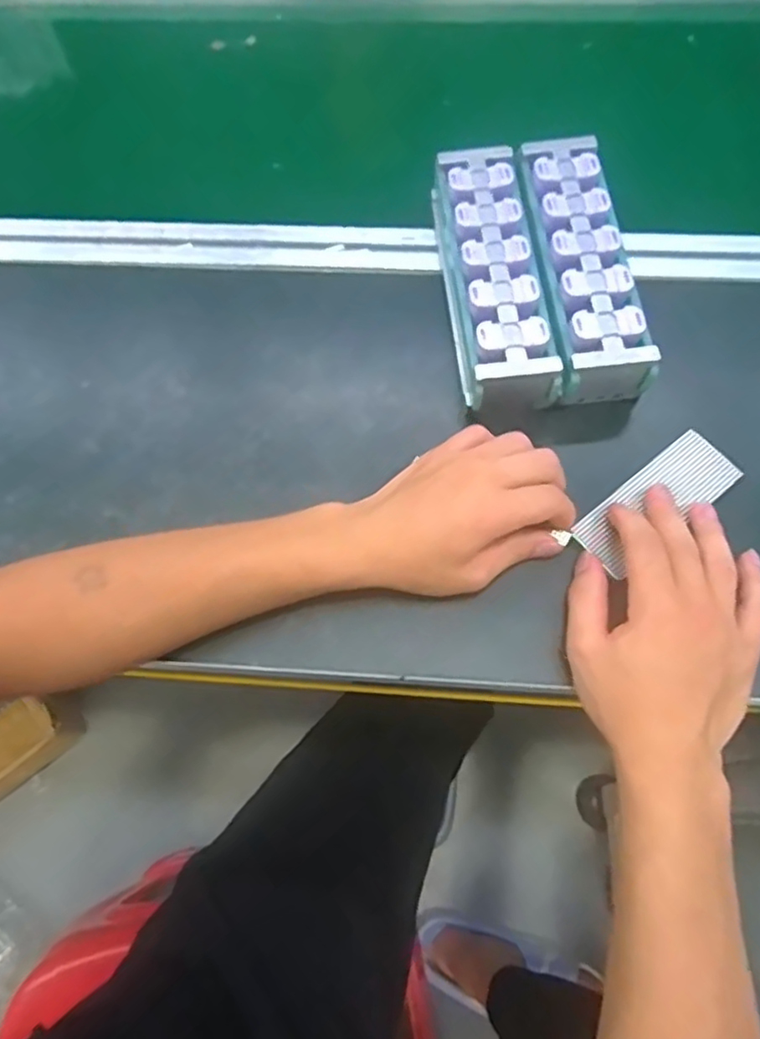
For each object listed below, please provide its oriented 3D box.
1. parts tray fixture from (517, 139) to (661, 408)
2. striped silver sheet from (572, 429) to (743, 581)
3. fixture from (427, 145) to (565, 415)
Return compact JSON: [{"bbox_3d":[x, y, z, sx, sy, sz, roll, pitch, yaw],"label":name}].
[{"bbox_3d":[0.137,-0.172,0.454,0.058,0.048,0.186,-4,67,1],"label":"parts tray fixture"},{"bbox_3d":[0.167,-0.011,0.402,0.107,0.008,0.042,-35,70,-12],"label":"striped silver sheet"},{"bbox_3d":[0.076,-0.164,0.454,0.060,0.048,0.187,-6,67,0],"label":"fixture"}]

